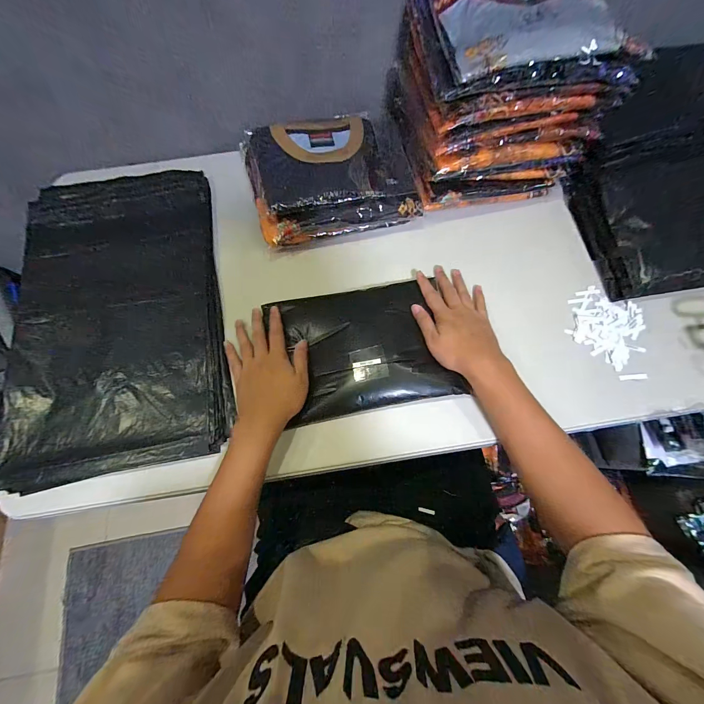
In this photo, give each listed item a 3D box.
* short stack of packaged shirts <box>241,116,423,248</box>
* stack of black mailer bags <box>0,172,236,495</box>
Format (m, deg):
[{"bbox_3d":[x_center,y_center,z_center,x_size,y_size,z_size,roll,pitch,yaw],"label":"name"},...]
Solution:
[{"bbox_3d":[-0.033,-0.295,0.521,0.265,0.069,0.199,-11,72,-3],"label":"short stack of packaged shirts"},{"bbox_3d":[-0.363,-0.072,0.487,0.299,0.026,0.489,-11,72,-3],"label":"stack of black mailer bags"}]

